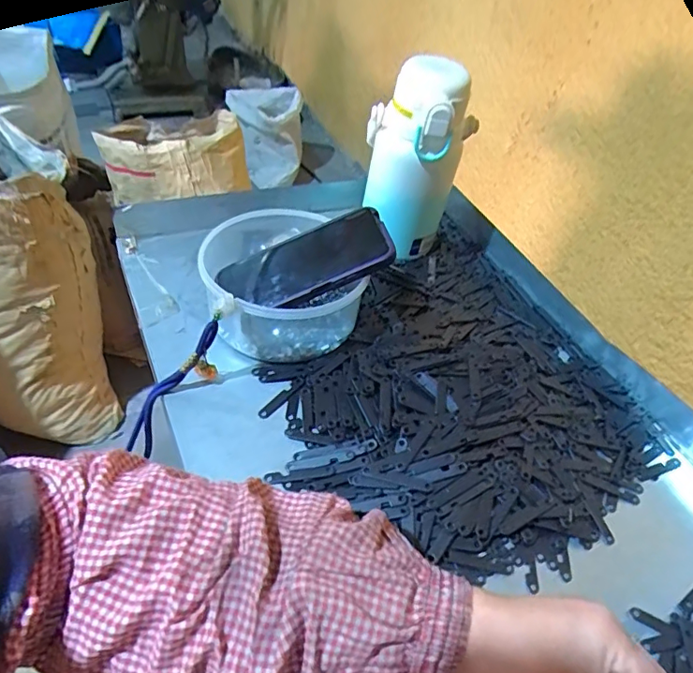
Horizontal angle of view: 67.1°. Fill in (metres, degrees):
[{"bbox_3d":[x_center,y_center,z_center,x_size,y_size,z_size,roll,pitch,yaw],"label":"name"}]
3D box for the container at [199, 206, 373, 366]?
[{"bbox_3d":[-0.066,-0.056,0.492,0.137,0.068,0.163,-10,49,-19],"label":"container"}]

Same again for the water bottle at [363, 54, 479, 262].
[{"bbox_3d":[0.071,-0.175,0.548,0.103,0.197,0.067,4,45,-4],"label":"water bottle"}]

